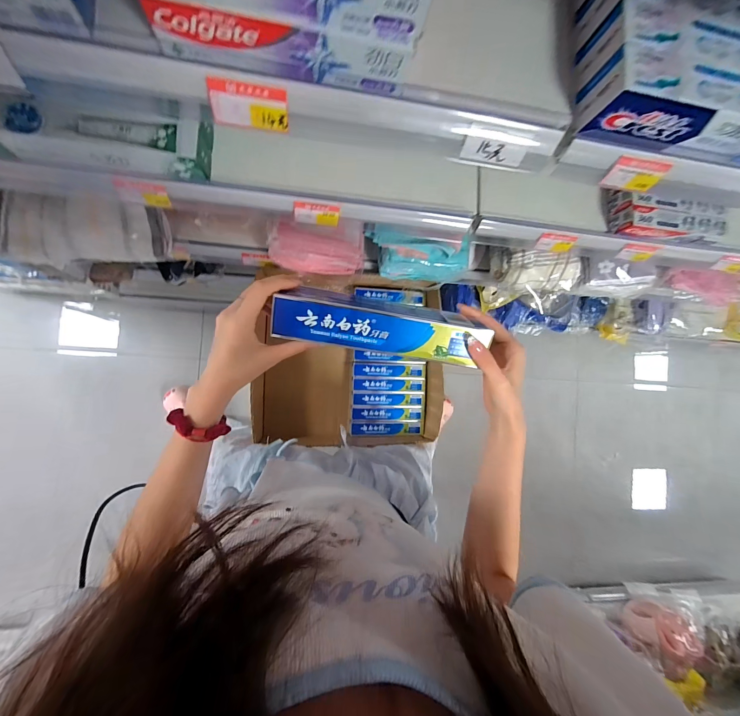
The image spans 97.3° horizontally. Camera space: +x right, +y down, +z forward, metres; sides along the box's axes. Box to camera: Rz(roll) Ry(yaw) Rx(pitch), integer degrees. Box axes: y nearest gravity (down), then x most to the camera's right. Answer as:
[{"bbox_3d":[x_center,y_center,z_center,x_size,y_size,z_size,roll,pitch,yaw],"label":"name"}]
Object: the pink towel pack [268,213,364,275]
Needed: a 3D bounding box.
[{"bbox_3d":[-0.102,-0.217,0.633,0.183,0.119,0.073,0,89,-10],"label":"pink towel pack"}]

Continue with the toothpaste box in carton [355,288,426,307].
[{"bbox_3d":[0.054,-0.151,0.800,0.178,0.034,0.037,1,88,-10],"label":"toothpaste box in carton"}]

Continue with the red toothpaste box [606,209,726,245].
[{"bbox_3d":[0.518,-0.228,0.562,0.192,0.042,0.047,1,89,-10],"label":"red toothpaste box"}]

